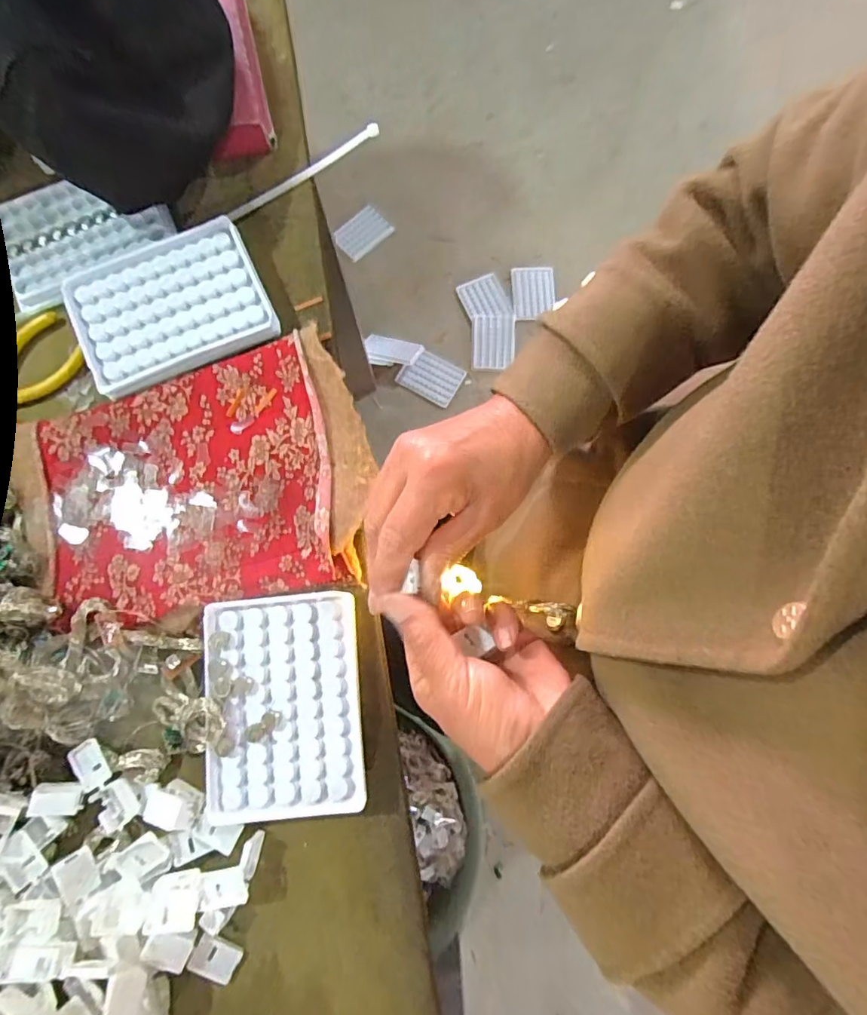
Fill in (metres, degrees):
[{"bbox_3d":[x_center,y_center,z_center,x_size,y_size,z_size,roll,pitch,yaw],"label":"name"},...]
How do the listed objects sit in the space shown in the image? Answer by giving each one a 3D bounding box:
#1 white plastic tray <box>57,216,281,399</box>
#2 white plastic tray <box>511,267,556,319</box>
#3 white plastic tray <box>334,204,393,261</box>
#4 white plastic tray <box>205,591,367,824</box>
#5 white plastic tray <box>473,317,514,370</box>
[{"bbox_3d":[-0.186,-0.142,0.370,0.129,0.014,0.096,-24,80,-5],"label":"white plastic tray"},{"bbox_3d":[0.223,-0.475,1.156,0.094,0.019,0.124,0,84,-2],"label":"white plastic tray"},{"bbox_3d":[-0.164,-0.622,1.170,0.090,0.014,0.122,42,82,7],"label":"white plastic tray"},{"bbox_3d":[-0.092,0.120,0.322,0.091,0.011,0.126,-5,79,-1],"label":"white plastic tray"},{"bbox_3d":[0.131,-0.358,1.137,0.091,0.022,0.122,2,79,0],"label":"white plastic tray"}]

